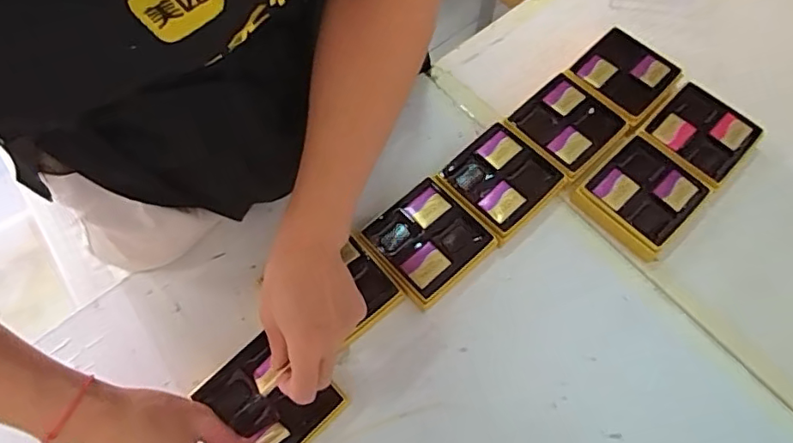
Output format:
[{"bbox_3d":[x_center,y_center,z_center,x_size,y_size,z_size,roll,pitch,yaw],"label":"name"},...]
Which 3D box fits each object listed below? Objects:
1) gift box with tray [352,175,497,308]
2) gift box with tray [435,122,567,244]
[{"bbox_3d":[0.028,0.020,0.542,0.099,0.026,0.099,-39,71,-17],"label":"gift box with tray"},{"bbox_3d":[0.104,-0.042,0.566,0.101,0.030,0.096,-41,72,-18],"label":"gift box with tray"}]

